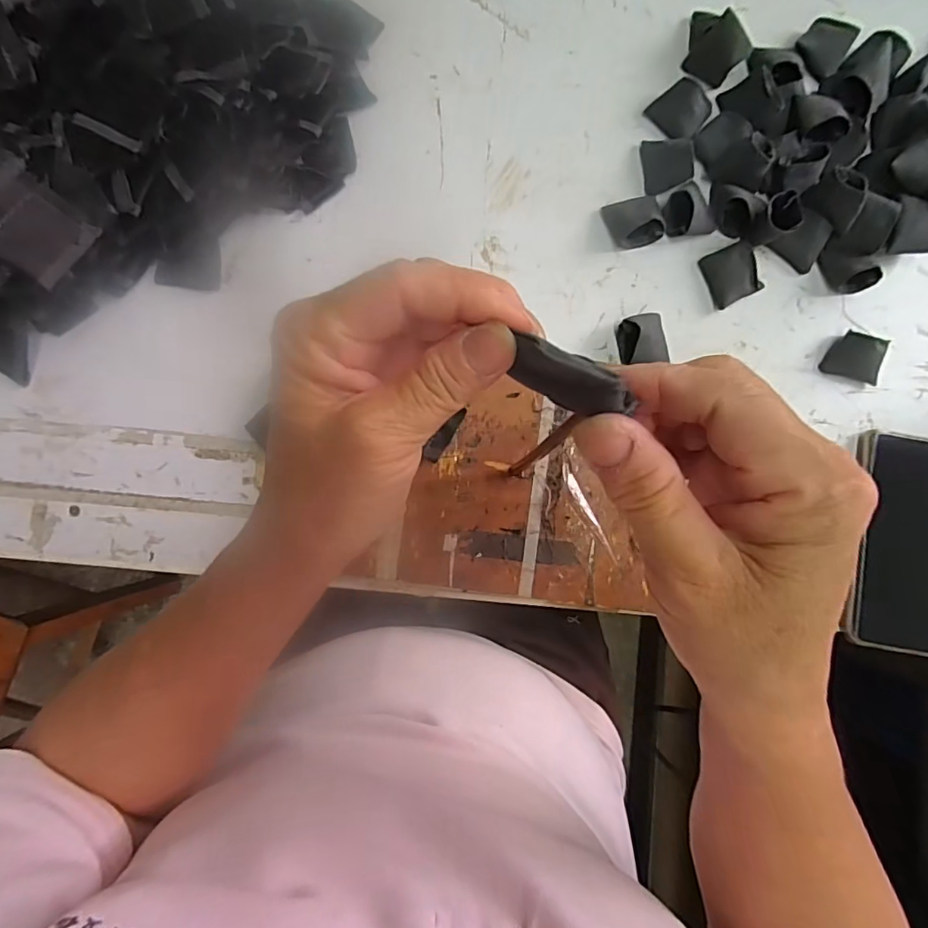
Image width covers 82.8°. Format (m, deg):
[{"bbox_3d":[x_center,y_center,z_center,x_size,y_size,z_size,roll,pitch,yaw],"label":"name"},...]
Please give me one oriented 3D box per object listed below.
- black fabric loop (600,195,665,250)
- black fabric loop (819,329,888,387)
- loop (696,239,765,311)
[{"bbox_3d":[0.132,-0.187,0.400,0.041,0.023,0.037,-13,86,-4],"label":"black fabric loop"},{"bbox_3d":[0.301,-0.081,0.400,0.042,0.021,0.031,19,84,-1],"label":"black fabric loop"},{"bbox_3d":[0.206,-0.145,0.404,0.034,0.017,0.043,-17,86,-4],"label":"loop"}]

